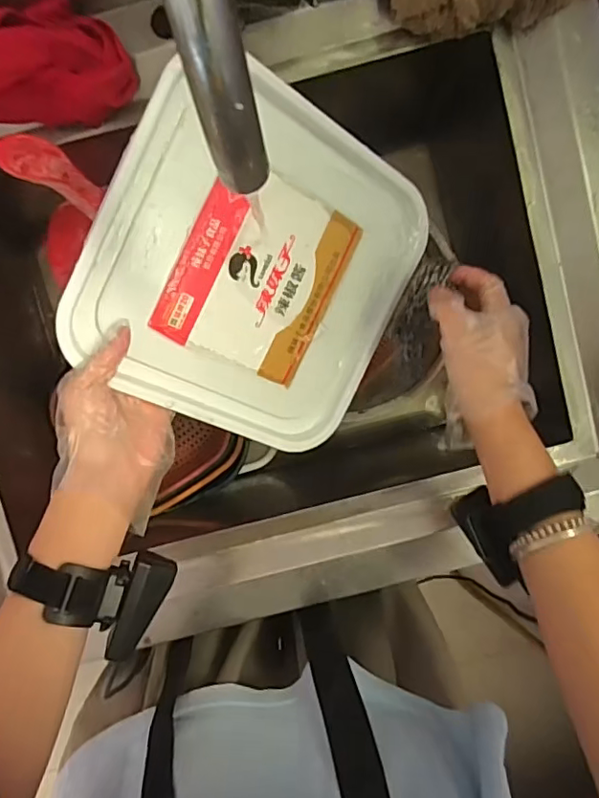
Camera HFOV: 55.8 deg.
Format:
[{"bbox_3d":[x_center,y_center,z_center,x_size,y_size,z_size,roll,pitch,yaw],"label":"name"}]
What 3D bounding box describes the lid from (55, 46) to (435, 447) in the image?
[{"bbox_3d":[-0.027,-0.098,0.436,0.244,0.014,0.241,25,94,-31],"label":"lid"}]

